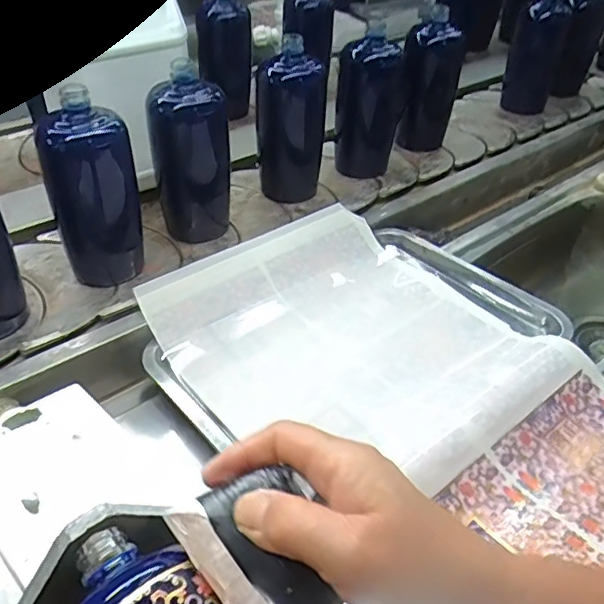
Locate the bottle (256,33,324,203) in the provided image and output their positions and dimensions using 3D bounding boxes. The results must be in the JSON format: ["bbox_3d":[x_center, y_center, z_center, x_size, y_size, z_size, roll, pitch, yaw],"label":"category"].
[{"bbox_3d":[-0.017,-0.212,0.715,0.062,0.171,0.065,-29,49,-32],"label":"bottle"}]

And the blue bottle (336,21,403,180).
[{"bbox_3d":[0.089,-0.267,0.784,0.080,0.164,0.068,9,41,8],"label":"blue bottle"}]

